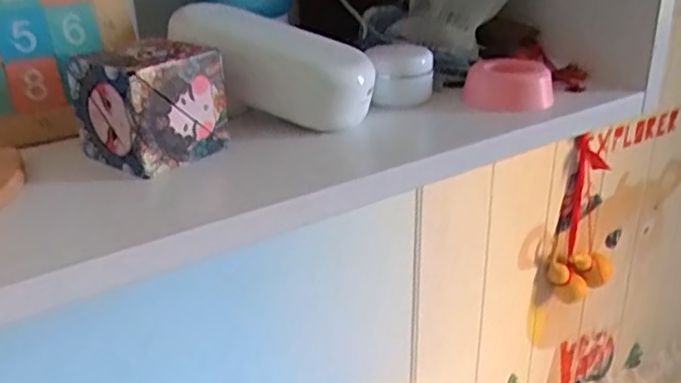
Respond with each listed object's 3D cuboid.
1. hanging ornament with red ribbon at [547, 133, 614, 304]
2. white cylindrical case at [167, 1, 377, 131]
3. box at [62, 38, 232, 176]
[{"bbox_3d":[0.353,0.046,0.965,0.063,0.226,0.095,16,29,35],"label":"hanging ornament with red ribbon"},{"bbox_3d":[-0.045,-0.080,0.437,0.136,0.054,0.041,27,31,13],"label":"white cylindrical case"},{"bbox_3d":[-0.108,-0.051,0.387,0.056,0.060,0.065,18,30,37],"label":"box"}]

